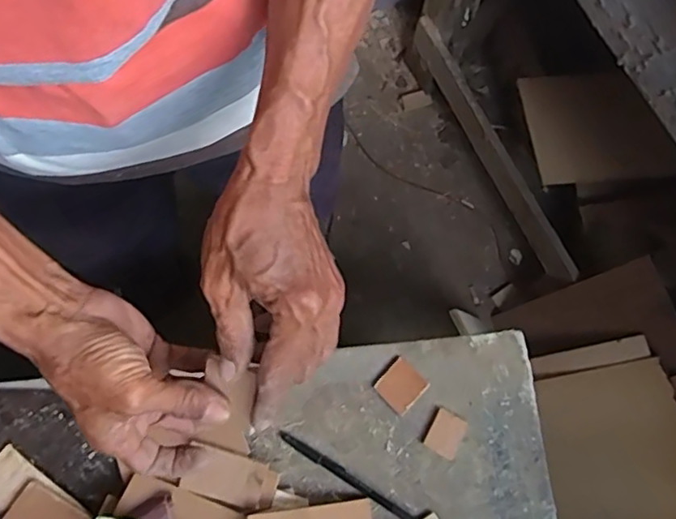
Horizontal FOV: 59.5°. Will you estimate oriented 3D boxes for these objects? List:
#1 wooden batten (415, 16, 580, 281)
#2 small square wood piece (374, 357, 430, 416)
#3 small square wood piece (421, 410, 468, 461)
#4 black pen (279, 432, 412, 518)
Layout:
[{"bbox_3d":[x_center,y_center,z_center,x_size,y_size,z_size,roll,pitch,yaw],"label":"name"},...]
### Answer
[{"bbox_3d":[0.285,-0.209,1.118,0.027,0.083,0.559,-25,77,-6],"label":"wooden batten"},{"bbox_3d":[0.058,0.119,0.556,0.039,0.004,0.039,44,79,10],"label":"small square wood piece"},{"bbox_3d":[0.098,0.160,0.545,0.031,0.006,0.037,29,77,7],"label":"small square wood piece"},{"bbox_3d":[0.012,0.197,0.530,0.148,0.009,0.009,32,77,8],"label":"black pen"}]

